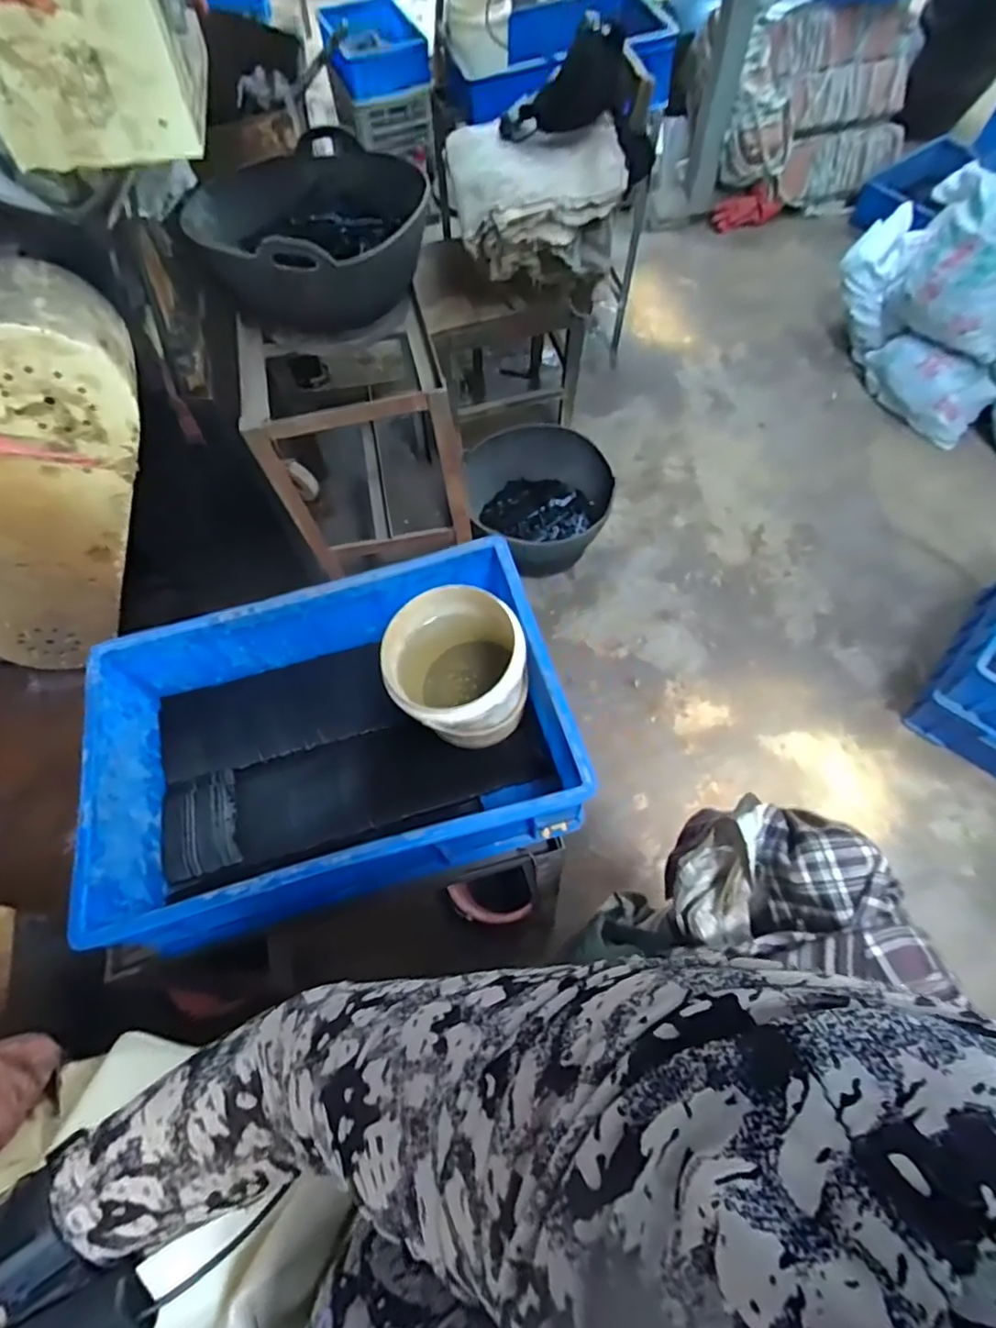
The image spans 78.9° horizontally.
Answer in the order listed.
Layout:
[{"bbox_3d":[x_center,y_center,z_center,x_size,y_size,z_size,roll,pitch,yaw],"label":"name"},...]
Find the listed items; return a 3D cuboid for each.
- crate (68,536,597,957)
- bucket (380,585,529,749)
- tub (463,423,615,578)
[{"bbox_3d":[-0.191,0.084,0.716,0.505,0.179,0.340,-14,63,-6],"label":"crate"},{"bbox_3d":[-0.044,0.020,0.713,0.151,0.144,0.142,-1,62,1],"label":"bucket"},{"bbox_3d":[0.106,-0.481,1.682,0.316,0.201,0.397,-35,66,-16],"label":"tub"}]

